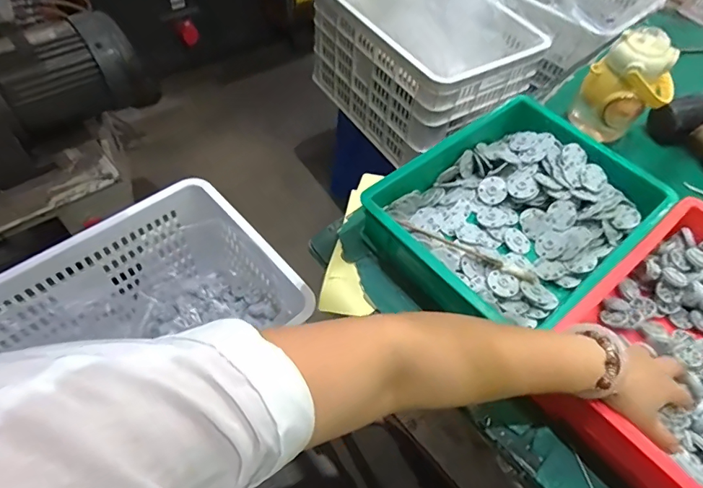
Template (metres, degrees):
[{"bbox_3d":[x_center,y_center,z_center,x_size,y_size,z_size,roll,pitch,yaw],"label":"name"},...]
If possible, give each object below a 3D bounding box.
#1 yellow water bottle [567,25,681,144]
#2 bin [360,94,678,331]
[{"bbox_3d":[0.415,-0.228,0.695,0.111,0.163,0.079,36,59,20],"label":"yellow water bottle"},{"bbox_3d":[0.220,-0.035,0.622,0.343,0.101,0.257,-35,64,-26],"label":"bin"}]

